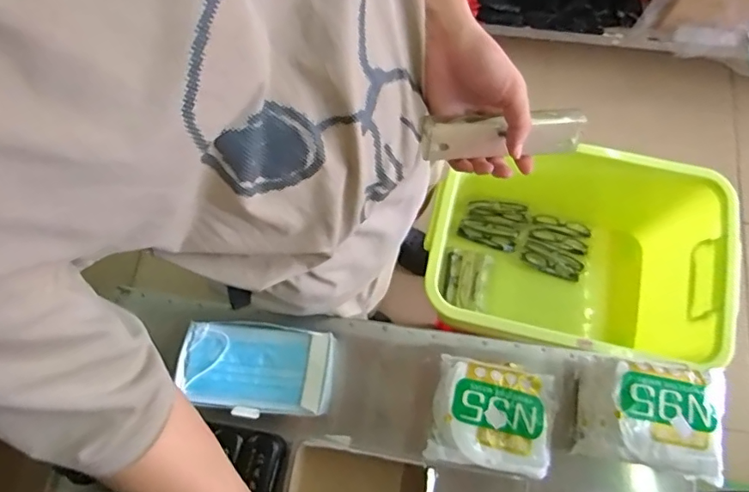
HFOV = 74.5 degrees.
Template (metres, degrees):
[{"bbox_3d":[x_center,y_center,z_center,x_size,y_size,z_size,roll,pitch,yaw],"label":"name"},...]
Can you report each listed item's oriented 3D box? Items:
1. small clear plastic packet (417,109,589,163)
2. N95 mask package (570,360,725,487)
[{"bbox_3d":[0.117,-0.099,0.458,0.141,0.044,0.024,3,31,15],"label":"small clear plastic packet"},{"bbox_3d":[0.323,0.201,0.586,0.140,0.096,0.115,11,73,6],"label":"N95 mask package"}]

